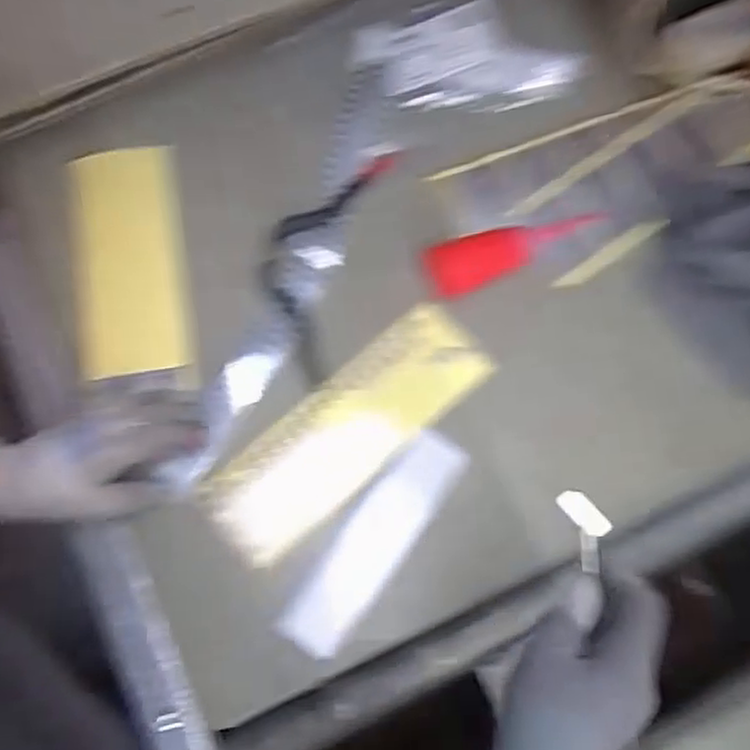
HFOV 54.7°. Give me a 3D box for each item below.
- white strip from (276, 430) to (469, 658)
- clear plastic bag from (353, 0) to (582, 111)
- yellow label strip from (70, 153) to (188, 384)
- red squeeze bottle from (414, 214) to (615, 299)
[{"bbox_3d":[-0.002,0.135,0.597,0.054,0.005,0.200,35,80,8],"label":"white strip"},{"bbox_3d":[0.090,-0.314,0.706,0.214,0.016,0.104,3,75,-1],"label":"clear plastic bag"},{"bbox_3d":[-0.228,-0.106,0.676,0.094,0.008,0.204,-6,86,-15],"label":"yellow label strip"},{"bbox_3d":[0.127,-0.117,0.649,0.171,0.031,0.043,-24,77,-8],"label":"red squeeze bottle"}]

